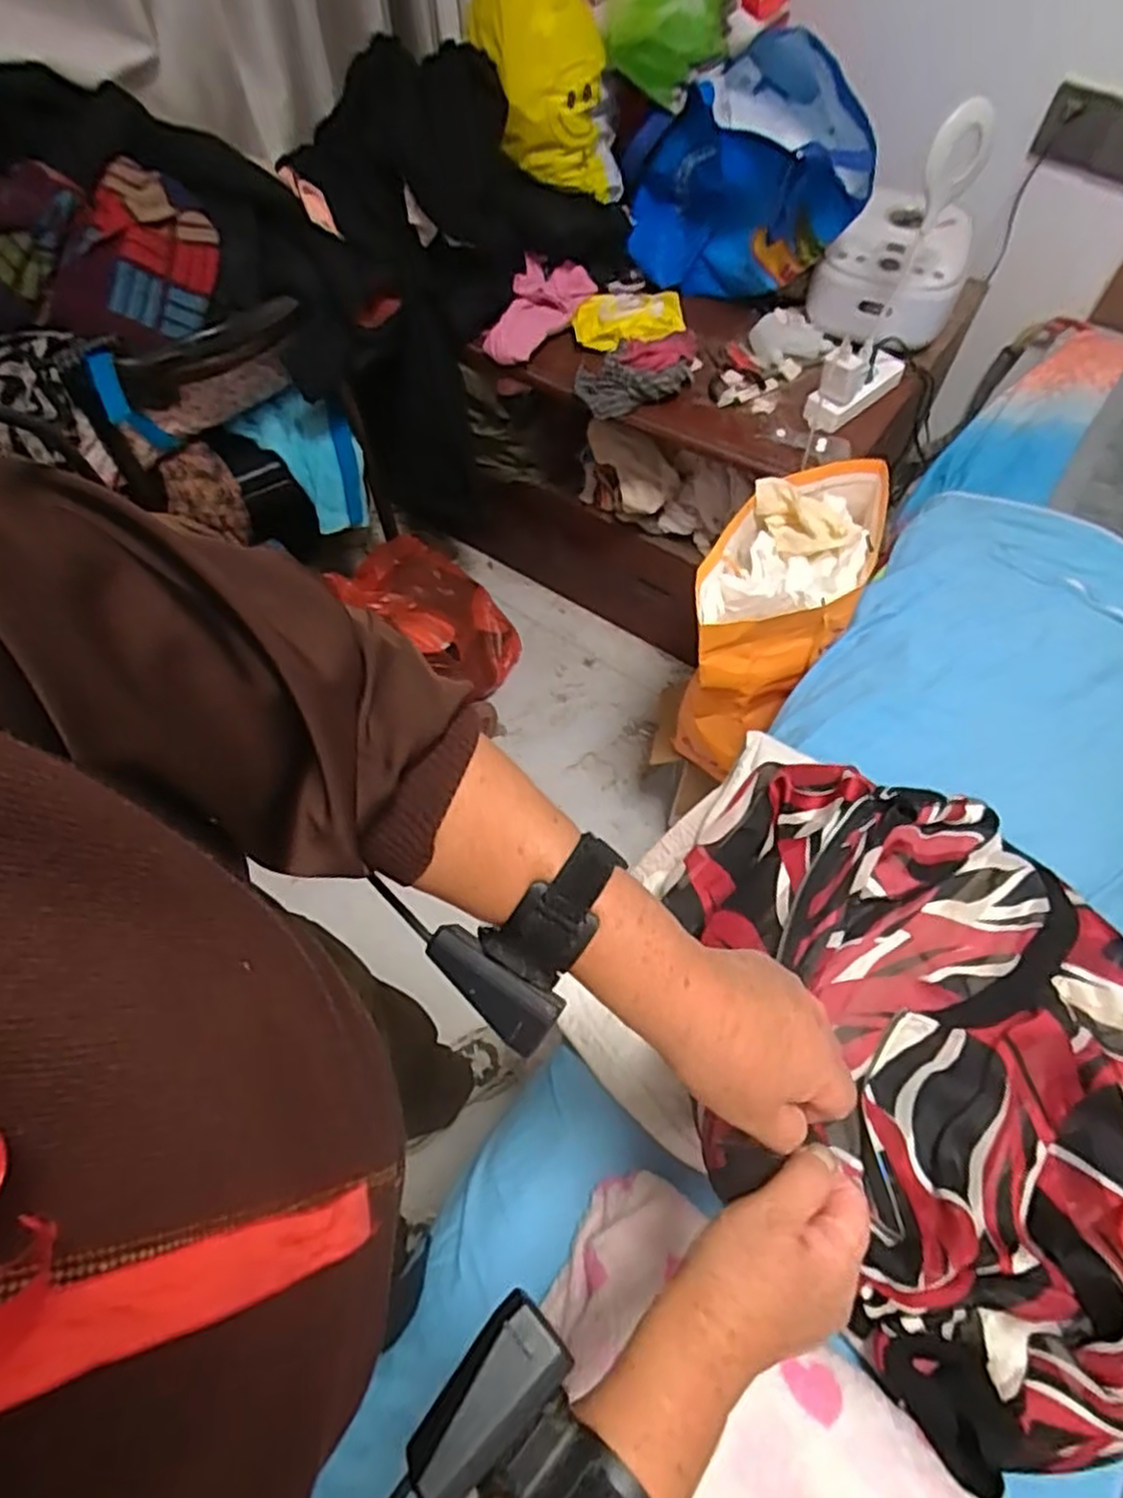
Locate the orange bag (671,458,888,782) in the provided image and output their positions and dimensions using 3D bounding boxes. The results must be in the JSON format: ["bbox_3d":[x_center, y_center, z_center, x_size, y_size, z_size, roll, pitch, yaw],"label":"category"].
[{"bbox_3d":[0.289,-0.174,1.033,0.177,0.292,0.359,29,66,15],"label":"orange bag"}]

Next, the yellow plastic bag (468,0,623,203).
[{"bbox_3d":[-0.025,-0.898,1.021,0.206,0.278,0.130,1,62,1],"label":"yellow plastic bag"}]

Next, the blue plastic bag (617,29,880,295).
[{"bbox_3d":[0.250,-0.793,1.068,0.319,0.216,0.260,6,62,4],"label":"blue plastic bag"}]

